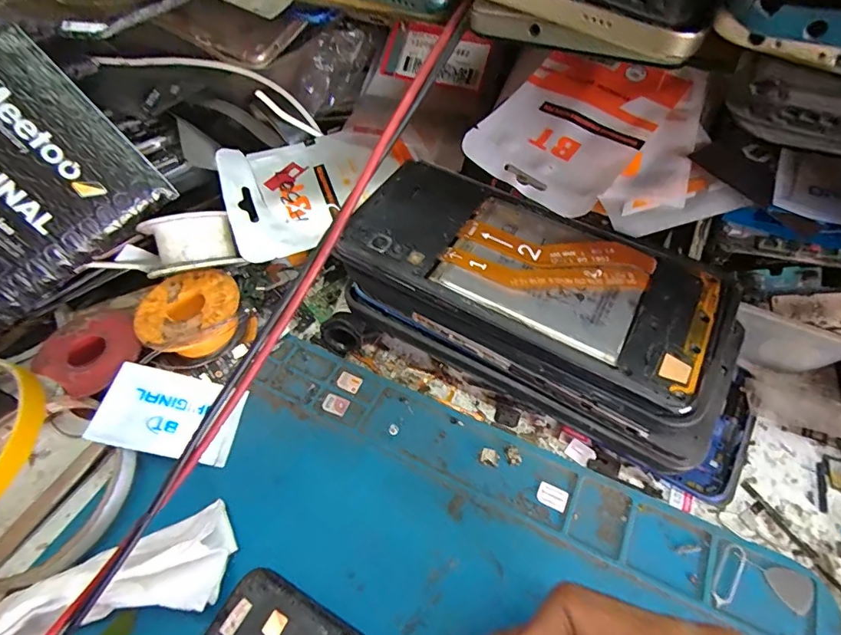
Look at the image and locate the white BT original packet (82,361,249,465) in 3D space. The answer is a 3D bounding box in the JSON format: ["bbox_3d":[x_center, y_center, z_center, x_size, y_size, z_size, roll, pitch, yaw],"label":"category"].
[{"bbox_3d":[-0.121,0.048,0.222,0.060,0.008,0.039,19,56,-17],"label":"white BT original packet"}]

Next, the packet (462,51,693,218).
[{"bbox_3d":[0.077,-0.101,0.231,0.073,0.009,0.100,36,76,20],"label":"packet"}]

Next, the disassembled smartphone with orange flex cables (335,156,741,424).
[{"bbox_3d":[0.047,-0.022,0.193,0.162,0.009,0.076,26,60,16],"label":"disassembled smartphone with orange flex cables"}]

